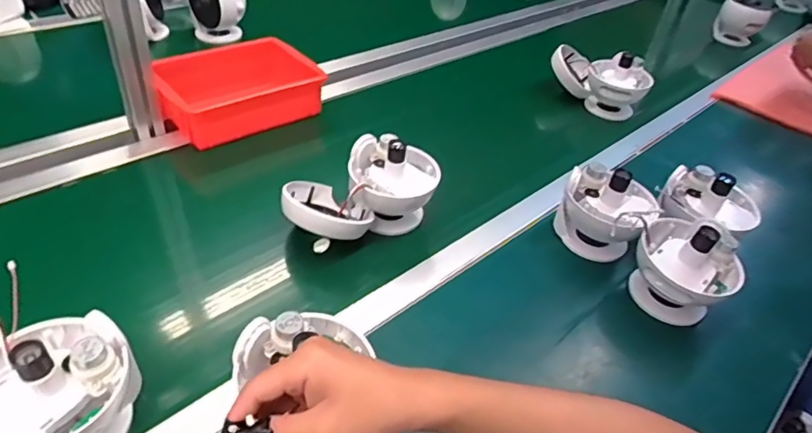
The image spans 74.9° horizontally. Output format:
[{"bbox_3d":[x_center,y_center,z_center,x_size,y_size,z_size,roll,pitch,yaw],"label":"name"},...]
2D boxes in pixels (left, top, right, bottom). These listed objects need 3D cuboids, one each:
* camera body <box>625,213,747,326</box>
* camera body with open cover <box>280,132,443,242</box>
[{"bbox_3d":[0.344,0.062,0.656,0.115,0.115,0.123,33,46,28],"label":"camera body"},{"bbox_3d":[-0.060,-0.032,0.698,0.205,0.104,0.109,-15,45,-25],"label":"camera body with open cover"}]

